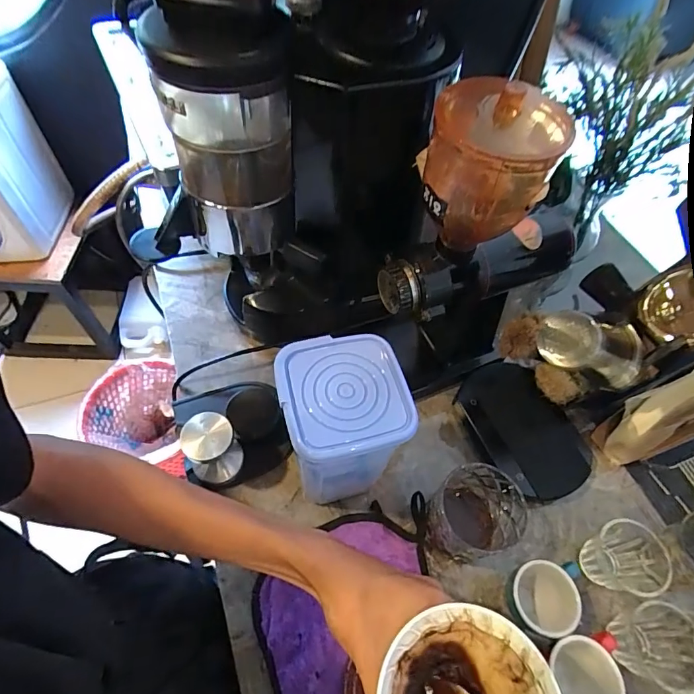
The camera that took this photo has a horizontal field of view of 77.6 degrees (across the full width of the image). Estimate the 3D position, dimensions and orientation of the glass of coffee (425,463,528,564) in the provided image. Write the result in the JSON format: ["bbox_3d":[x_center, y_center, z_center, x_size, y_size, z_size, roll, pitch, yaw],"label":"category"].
[{"bbox_3d":[0.135,0.179,0.458,0.096,0.090,0.080,21,58,9],"label":"glass of coffee"}]

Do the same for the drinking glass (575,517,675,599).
[{"bbox_3d":[0.296,0.223,0.457,0.080,0.063,0.070,-6,58,-9],"label":"drinking glass"}]

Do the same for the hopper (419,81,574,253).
[{"bbox_3d":[0.113,-0.145,0.367,0.099,0.131,0.106,16,57,5],"label":"hopper"}]

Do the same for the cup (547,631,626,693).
[{"bbox_3d":[0.216,0.303,0.398,0.062,0.057,0.062,2,57,-4],"label":"cup"}]

